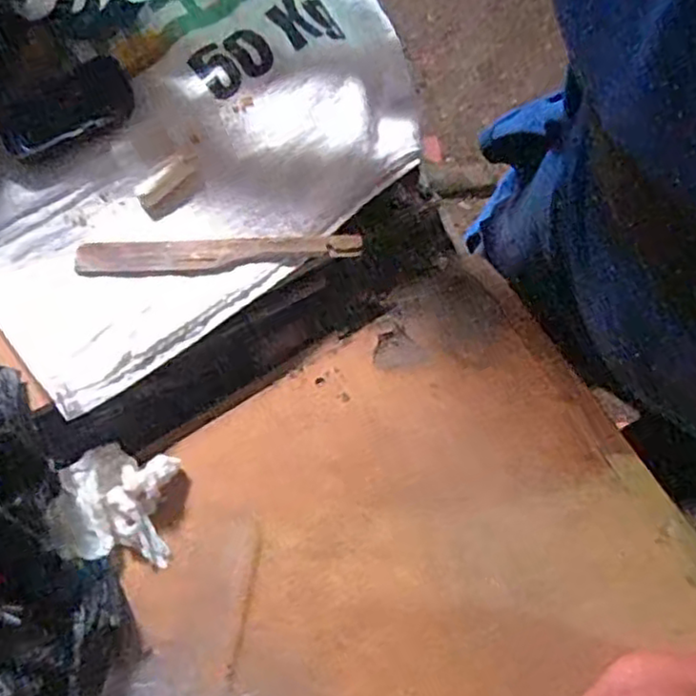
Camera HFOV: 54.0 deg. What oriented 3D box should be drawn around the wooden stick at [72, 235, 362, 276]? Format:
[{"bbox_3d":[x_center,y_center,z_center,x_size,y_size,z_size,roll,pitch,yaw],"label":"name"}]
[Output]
[{"bbox_3d":[-0.100,-0.074,0.532,0.219,0.009,0.024,-2,76,-1],"label":"wooden stick"}]

